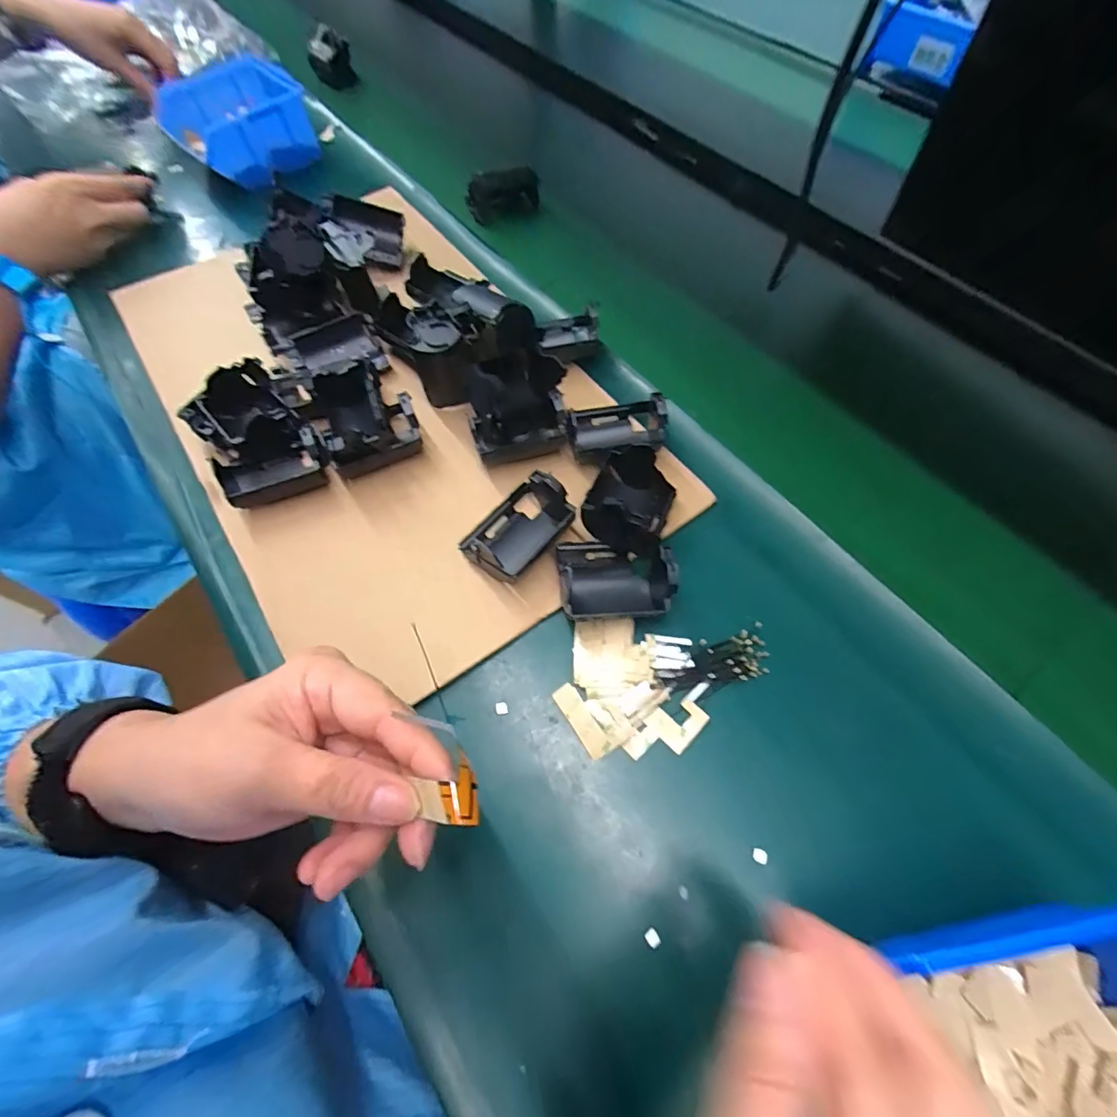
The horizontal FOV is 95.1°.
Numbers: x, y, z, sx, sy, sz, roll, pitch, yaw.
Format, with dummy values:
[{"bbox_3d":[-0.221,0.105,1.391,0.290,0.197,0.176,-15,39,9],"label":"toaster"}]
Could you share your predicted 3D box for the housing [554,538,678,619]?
[{"bbox_3d":[0.037,0.012,0.324,0.070,0.032,0.052,-6,65,0],"label":"housing"}]

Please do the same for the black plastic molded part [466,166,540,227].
[{"bbox_3d":[-0.062,-0.399,0.561,0.077,0.050,0.021,-10,62,-5],"label":"black plastic molded part"}]

